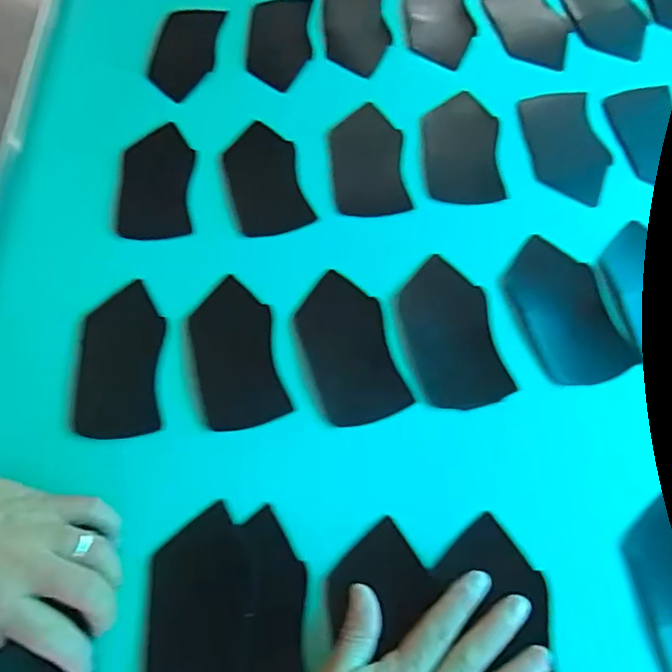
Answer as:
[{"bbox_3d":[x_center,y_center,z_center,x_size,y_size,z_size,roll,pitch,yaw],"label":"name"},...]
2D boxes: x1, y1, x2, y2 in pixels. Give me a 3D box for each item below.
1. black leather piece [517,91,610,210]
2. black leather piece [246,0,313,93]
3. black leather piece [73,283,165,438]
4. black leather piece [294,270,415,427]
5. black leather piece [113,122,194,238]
[{"bbox_3d":[0.219,-0.181,0.540,0.068,0.006,0.132,-4,62,4],"label":"black leather piece"},{"bbox_3d":[-0.060,-0.313,0.599,0.063,0.008,0.136,0,64,-1],"label":"black leather piece"},{"bbox_3d":[-0.171,0.018,0.448,0.064,0.006,0.126,-4,65,-3],"label":"black leather piece"},{"bbox_3d":[0.008,0.007,0.448,0.066,0.005,0.124,-15,66,-8],"label":"black leather piece"},{"bbox_3d":[-0.164,-0.144,0.518,0.065,0.009,0.125,-3,64,-1],"label":"black leather piece"}]

